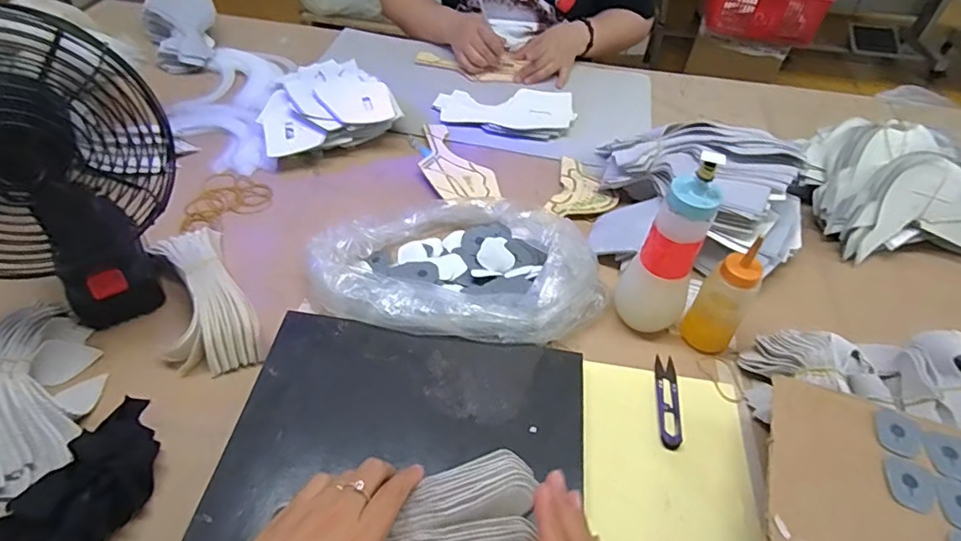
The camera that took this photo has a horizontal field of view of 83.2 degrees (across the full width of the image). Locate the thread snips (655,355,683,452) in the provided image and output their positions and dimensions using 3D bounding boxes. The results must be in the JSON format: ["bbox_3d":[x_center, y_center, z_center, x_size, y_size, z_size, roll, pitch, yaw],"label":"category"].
[{"bbox_3d":[0.182,0.124,0.523,0.022,0.004,0.099,10,48,5],"label":"thread snips"}]

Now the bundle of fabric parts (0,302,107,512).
[{"bbox_3d":[-0.404,0.105,0.473,0.109,0.052,0.189,-6,49,-10],"label":"bundle of fabric parts"}]

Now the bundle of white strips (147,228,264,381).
[{"bbox_3d":[-0.290,0.026,0.553,0.086,0.046,0.181,-24,54,-23],"label":"bundle of white strips"}]

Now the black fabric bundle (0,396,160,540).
[{"bbox_3d":[-0.316,0.179,0.414,0.099,0.045,0.175,25,51,17],"label":"black fabric bundle"}]

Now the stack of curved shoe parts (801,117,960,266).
[{"bbox_3d":[0.522,-0.110,0.693,0.176,0.116,0.170,0,48,-4],"label":"stack of curved shoe parts"}]

